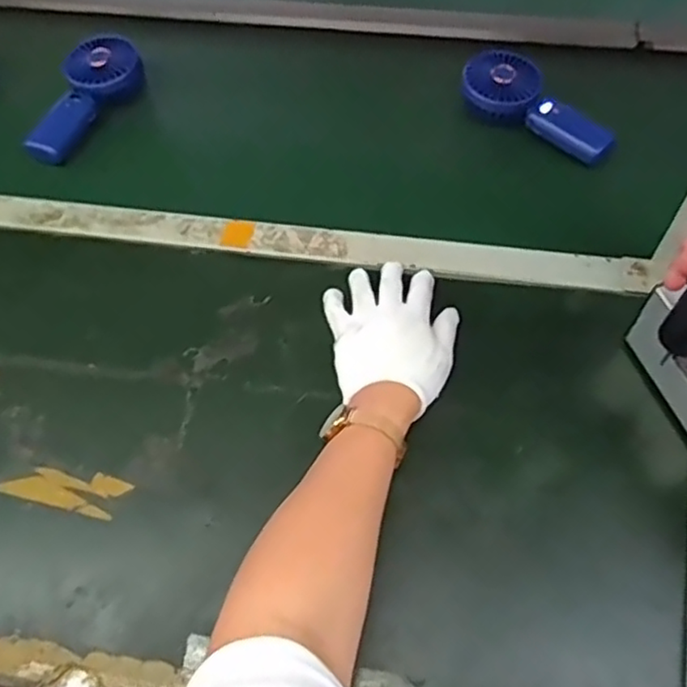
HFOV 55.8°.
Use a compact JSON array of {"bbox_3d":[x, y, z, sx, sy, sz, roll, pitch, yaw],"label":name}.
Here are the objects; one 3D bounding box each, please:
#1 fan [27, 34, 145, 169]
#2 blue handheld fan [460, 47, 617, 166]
[{"bbox_3d":[-0.298,-0.285,0.748,0.077,0.036,0.185,18,60,11],"label":"fan"},{"bbox_3d":[0.215,-0.262,0.729,0.181,0.049,0.092,39,66,22],"label":"blue handheld fan"}]

